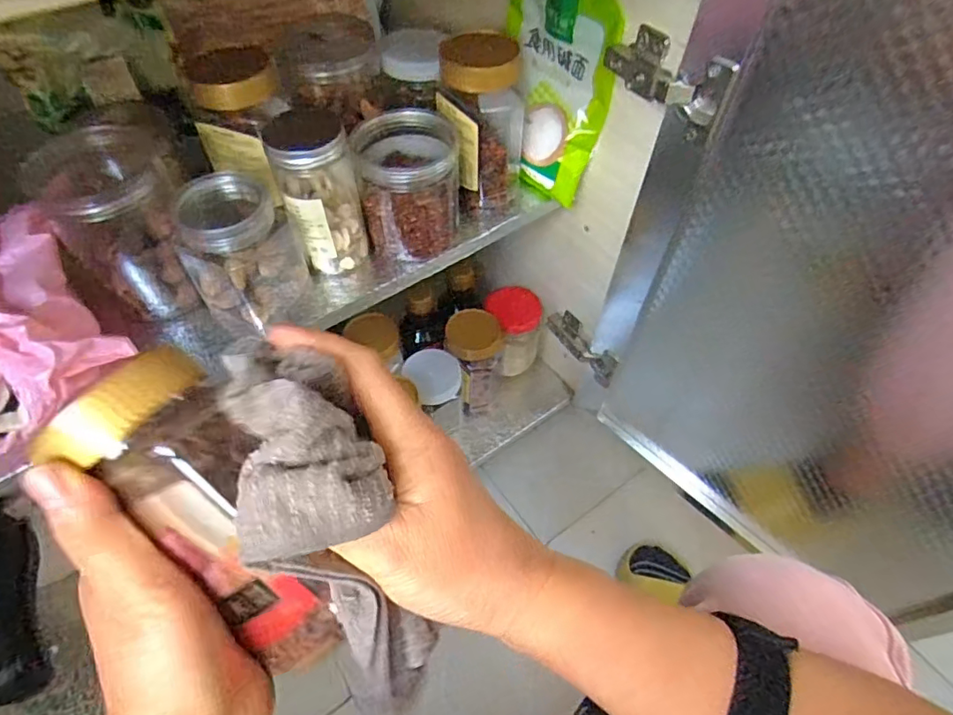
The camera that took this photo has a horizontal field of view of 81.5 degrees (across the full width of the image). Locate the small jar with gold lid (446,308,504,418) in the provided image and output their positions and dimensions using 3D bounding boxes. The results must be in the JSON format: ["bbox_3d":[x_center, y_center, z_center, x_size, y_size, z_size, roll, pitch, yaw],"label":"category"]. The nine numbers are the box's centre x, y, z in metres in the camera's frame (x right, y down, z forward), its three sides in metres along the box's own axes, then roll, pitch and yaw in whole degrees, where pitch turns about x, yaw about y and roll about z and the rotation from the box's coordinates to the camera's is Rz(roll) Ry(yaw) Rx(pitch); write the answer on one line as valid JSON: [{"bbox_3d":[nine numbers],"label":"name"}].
[{"bbox_3d":[-0.003,0.012,0.704,0.066,0.145,0.065,1,55,-1],"label":"small jar with gold lid"}]

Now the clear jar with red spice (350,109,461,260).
[{"bbox_3d":[-0.059,-0.150,0.474,0.079,0.091,0.091,-11,56,-9],"label":"clear jar with red spice"}]

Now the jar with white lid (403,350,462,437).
[{"bbox_3d":[-0.051,0.048,0.694,0.062,0.118,0.059,1,55,-1],"label":"jar with white lid"}]

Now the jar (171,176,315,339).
[{"bbox_3d":[-0.179,-0.077,0.427,0.082,0.101,0.076,1,55,-1],"label":"jar"}]

